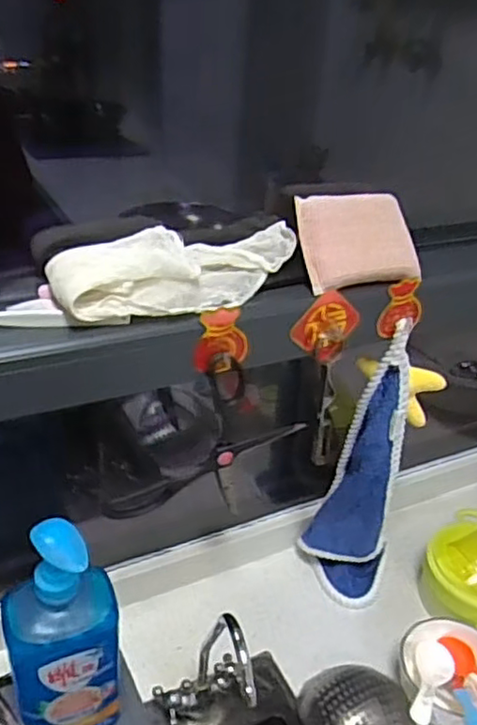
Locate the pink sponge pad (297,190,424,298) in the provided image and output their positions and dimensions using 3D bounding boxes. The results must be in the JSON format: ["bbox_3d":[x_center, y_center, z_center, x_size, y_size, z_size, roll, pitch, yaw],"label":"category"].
[{"bbox_3d":[0.115,-0.117,0.615,0.114,0.087,0.016,-10,1,-17],"label":"pink sponge pad"}]

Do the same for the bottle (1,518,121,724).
[{"bbox_3d":[-0.149,0.240,0.562,0.093,0.253,0.058,-11,34,-25],"label":"bottle"}]

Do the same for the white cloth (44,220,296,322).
[{"bbox_3d":[-0.045,-0.078,0.550,0.215,0.050,0.057,-11,34,-25],"label":"white cloth"}]

